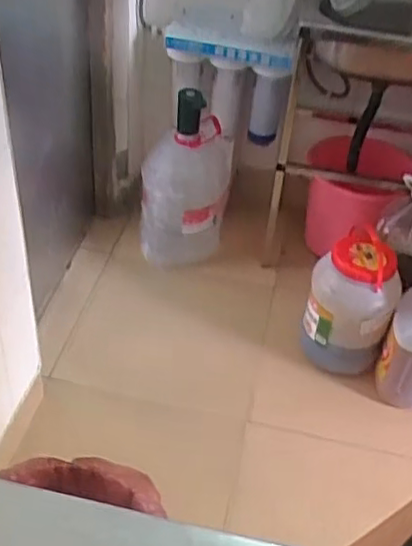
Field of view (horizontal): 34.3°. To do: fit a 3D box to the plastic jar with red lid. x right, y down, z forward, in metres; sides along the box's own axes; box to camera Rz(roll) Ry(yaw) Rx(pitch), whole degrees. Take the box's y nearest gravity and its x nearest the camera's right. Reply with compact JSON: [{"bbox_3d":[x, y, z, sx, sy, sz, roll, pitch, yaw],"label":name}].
[{"bbox_3d":[0.361,0.074,1.649,0.197,0.329,0.215,3,42,-3],"label":"plastic jar with red lid"}]

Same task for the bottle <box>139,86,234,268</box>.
[{"bbox_3d":[-0.058,-0.244,1.883,0.246,0.470,0.224,4,42,-2],"label":"bottle"}]

